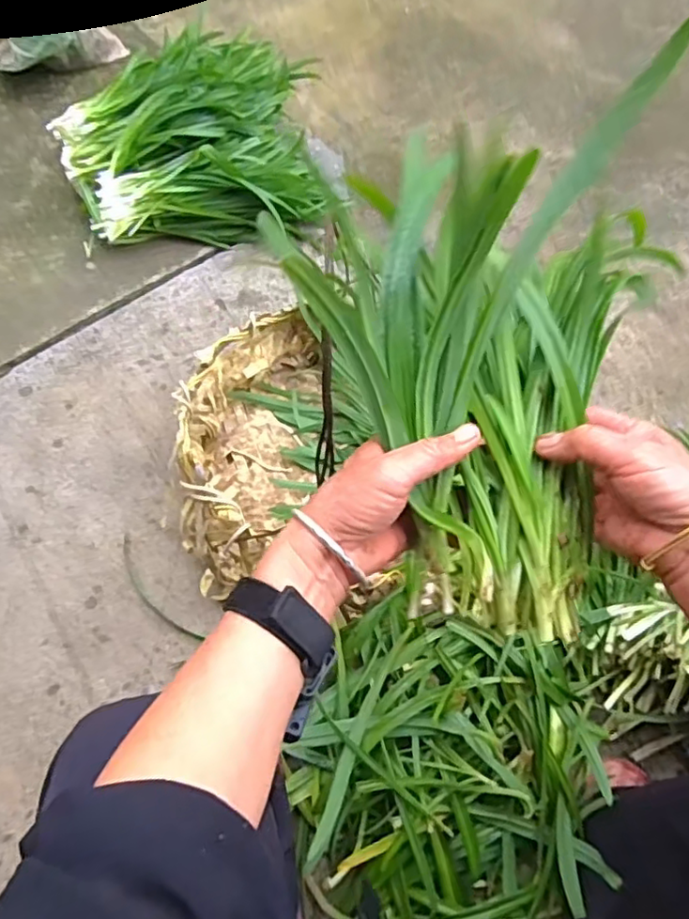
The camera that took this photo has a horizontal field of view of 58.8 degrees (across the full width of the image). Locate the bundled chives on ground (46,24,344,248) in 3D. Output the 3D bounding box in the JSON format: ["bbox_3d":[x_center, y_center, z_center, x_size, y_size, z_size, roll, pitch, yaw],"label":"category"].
[{"bbox_3d":[-0.251,-0.521,1.034,0.422,0.154,0.358,-12,65,-4],"label":"bundled chives on ground"}]

